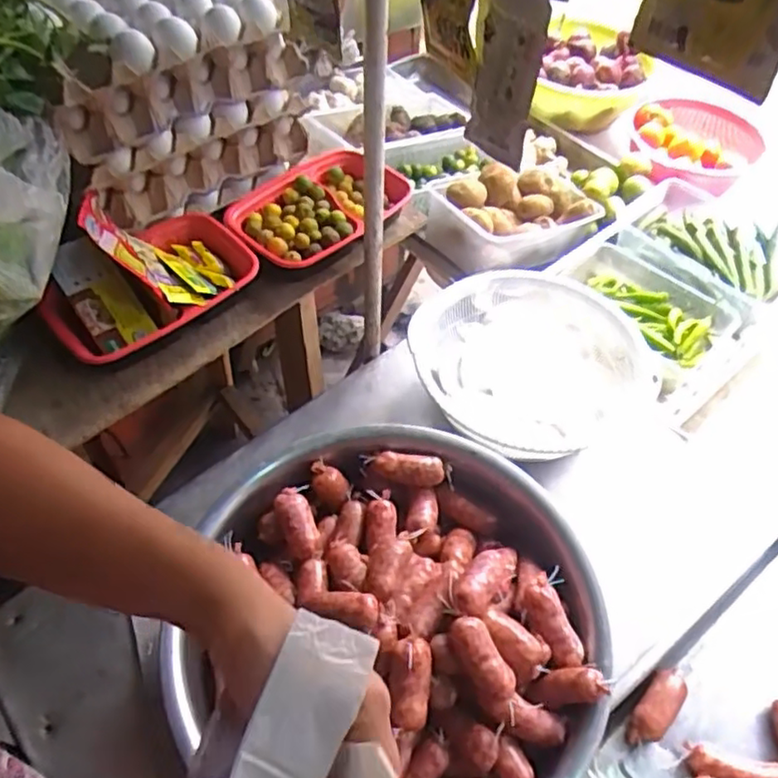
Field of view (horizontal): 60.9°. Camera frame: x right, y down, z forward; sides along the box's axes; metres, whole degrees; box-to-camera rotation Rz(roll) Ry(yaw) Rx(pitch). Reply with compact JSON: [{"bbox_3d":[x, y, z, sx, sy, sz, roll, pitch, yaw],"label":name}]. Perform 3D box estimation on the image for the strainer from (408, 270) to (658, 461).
[{"bbox_3d":[0.169,-0.039,0.811,0.270,0.066,0.254,0,54,0],"label":"strainer"}]

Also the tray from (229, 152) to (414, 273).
[{"bbox_3d":[-0.077,-0.218,0.801,0.219,0.039,0.146,-32,60,-21],"label":"tray"}]

